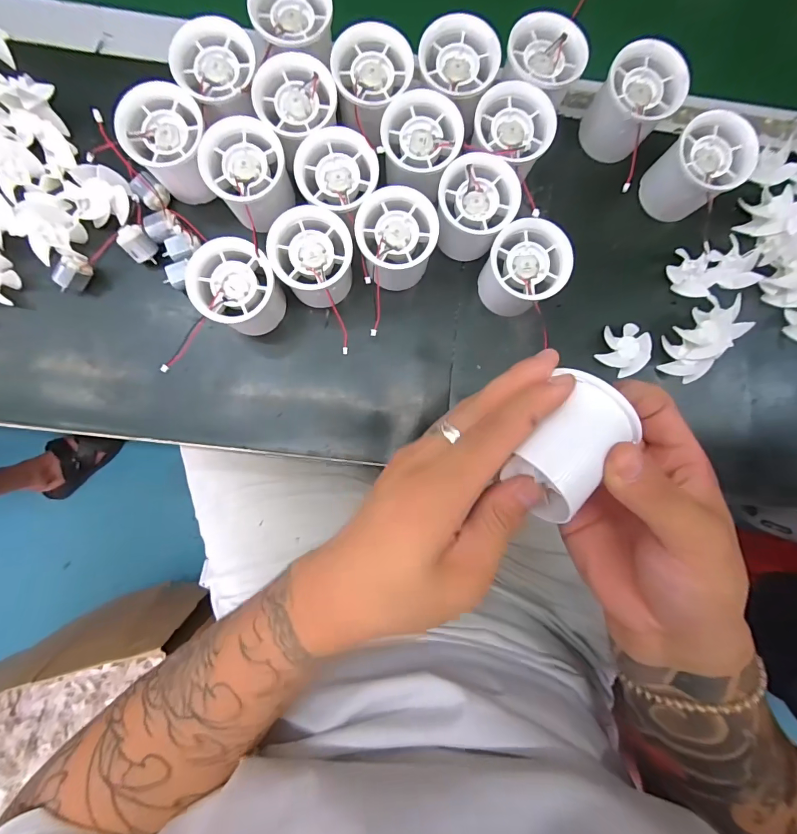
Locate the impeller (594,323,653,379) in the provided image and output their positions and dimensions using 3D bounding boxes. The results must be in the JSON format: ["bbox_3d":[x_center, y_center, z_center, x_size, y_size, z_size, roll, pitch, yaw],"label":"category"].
[{"bbox_3d":[0.183,-0.057,0.320,0.039,0.012,0.040,0,87,-3],"label":"impeller"}]

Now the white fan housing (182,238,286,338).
[{"bbox_3d":[-0.115,-0.093,0.289,0.058,0.051,0.055,0,87,-3],"label":"white fan housing"}]

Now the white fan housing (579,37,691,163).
[{"bbox_3d":[0.176,-0.238,0.303,0.056,0.047,0.060,35,88,-1],"label":"white fan housing"}]

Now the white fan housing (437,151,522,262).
[{"bbox_3d":[0.055,-0.155,0.297,0.054,0.048,0.054,0,87,-3],"label":"white fan housing"}]

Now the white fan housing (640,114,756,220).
[{"bbox_3d":[0.227,-0.189,0.307,0.054,0.052,0.056,-29,90,-3],"label":"white fan housing"}]

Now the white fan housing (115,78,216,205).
[{"bbox_3d":[-0.161,-0.196,0.289,0.054,0.053,0.053,0,87,-3],"label":"white fan housing"}]

